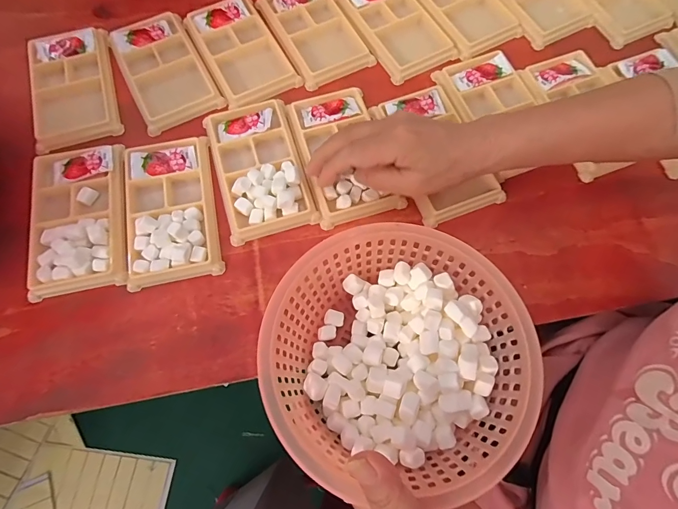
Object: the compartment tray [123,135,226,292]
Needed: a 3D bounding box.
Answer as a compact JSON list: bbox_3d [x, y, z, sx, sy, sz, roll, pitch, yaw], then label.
[{"bbox_3d":[-0.149,-0.042,0.321,0.076,0.020,0.130,-11,73,-4],"label":"compartment tray"}]

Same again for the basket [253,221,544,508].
[{"bbox_3d":[0.035,0.062,0.255,0.167,0.070,0.160,-2,73,-1],"label":"basket"}]

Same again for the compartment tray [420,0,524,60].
[{"bbox_3d":[0.137,-0.282,0.416,0.080,0.020,0.130,-30,76,-9],"label":"compartment tray"}]

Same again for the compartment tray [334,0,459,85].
[{"bbox_3d":[0.058,-0.255,0.405,0.079,0.020,0.141,-29,75,-9],"label":"compartment tray"}]

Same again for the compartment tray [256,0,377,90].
[{"bbox_3d":[-0.027,-0.244,0.401,0.076,0.021,0.131,-26,75,-8],"label":"compartment tray"}]

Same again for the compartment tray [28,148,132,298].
[{"bbox_3d":[-0.225,-0.035,0.315,0.080,0.021,0.130,-11,73,-4],"label":"compartment tray"}]

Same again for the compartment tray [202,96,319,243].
[{"bbox_3d":[-0.073,-0.084,0.333,0.076,0.018,0.130,-16,74,-5],"label":"compartment tray"}]

